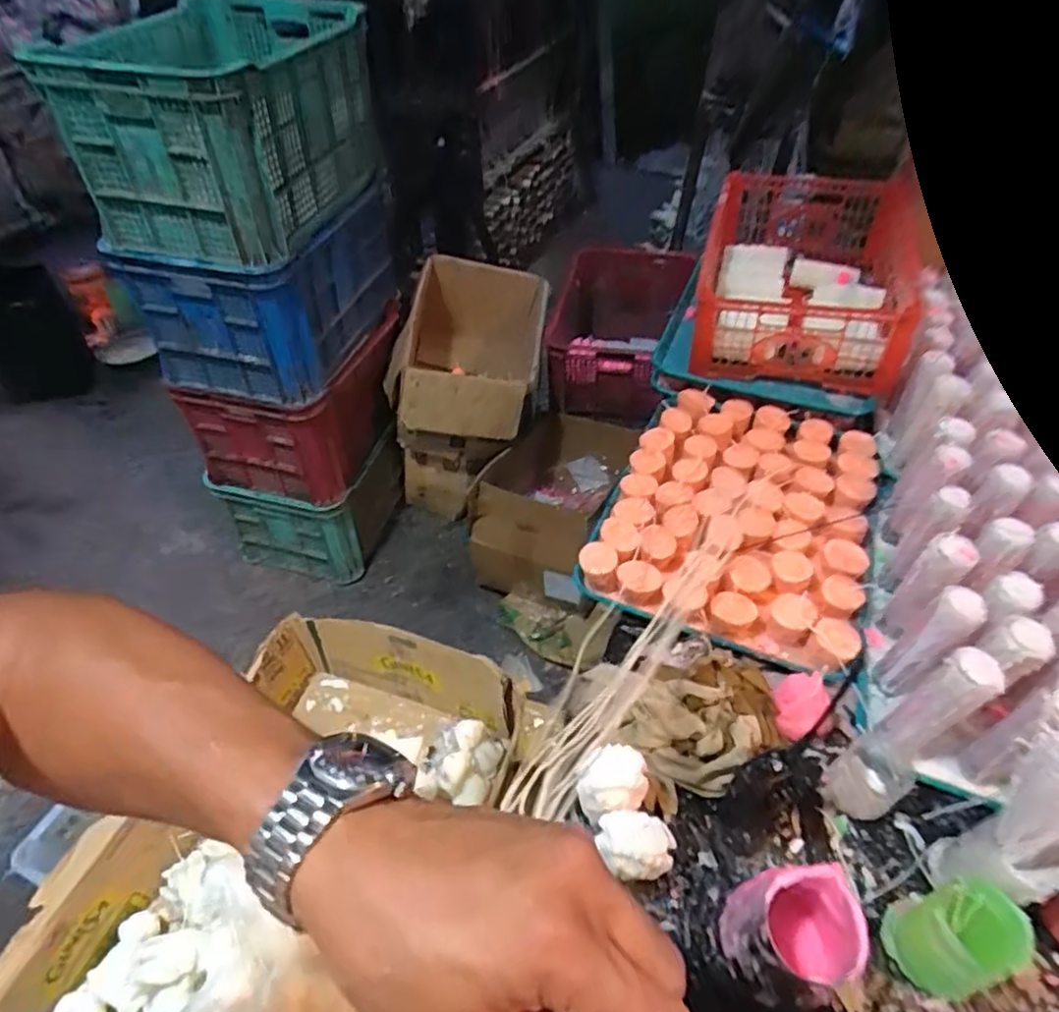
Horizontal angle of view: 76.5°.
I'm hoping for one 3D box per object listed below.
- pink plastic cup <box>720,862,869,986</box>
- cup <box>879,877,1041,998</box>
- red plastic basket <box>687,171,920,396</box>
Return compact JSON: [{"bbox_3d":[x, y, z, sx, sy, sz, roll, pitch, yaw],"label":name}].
[{"bbox_3d":[0.219,0.358,0.569,0.098,0.112,0.095,-14,48,-15],"label":"pink plastic cup"},{"bbox_3d":[0.355,0.369,0.572,0.086,0.095,0.075,-13,48,-14],"label":"cup"},{"bbox_3d":[0.473,-0.410,1.194,0.310,0.161,0.484,11,47,9],"label":"red plastic basket"}]

